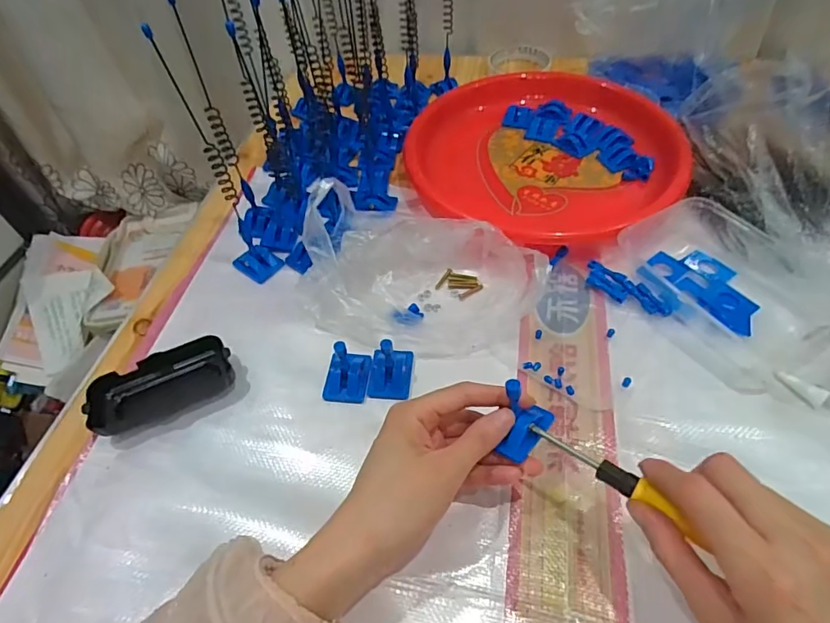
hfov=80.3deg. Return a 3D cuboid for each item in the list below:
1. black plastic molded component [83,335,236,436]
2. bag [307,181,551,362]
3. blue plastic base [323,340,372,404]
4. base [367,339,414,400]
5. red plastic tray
[{"bbox_3d":[-0.207,0.059,0.406,0.108,0.026,0.051,-24,55,-14],"label":"black plastic molded component"},{"bbox_3d":[0.007,-0.044,0.429,0.205,0.084,0.137,6,53,9],"label":"bag"},{"bbox_3d":[-0.056,0.045,0.395,0.035,0.044,0.040,3,53,7],"label":"blue plastic base"},{"bbox_3d":[-0.020,0.042,0.397,0.033,0.041,0.040,2,53,6],"label":"base"},{"bbox_3d":[0.132,-0.169,0.526,0.260,0.069,0.233,-26,56,-13],"label":"red plastic tray"}]

